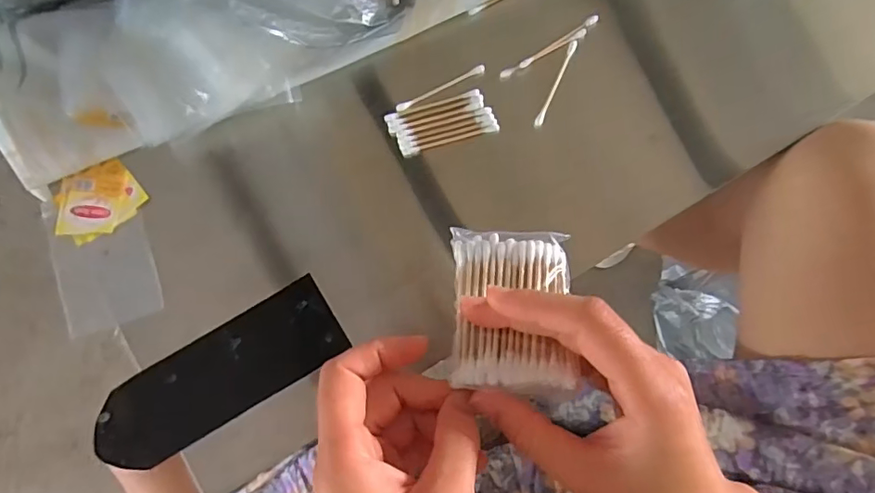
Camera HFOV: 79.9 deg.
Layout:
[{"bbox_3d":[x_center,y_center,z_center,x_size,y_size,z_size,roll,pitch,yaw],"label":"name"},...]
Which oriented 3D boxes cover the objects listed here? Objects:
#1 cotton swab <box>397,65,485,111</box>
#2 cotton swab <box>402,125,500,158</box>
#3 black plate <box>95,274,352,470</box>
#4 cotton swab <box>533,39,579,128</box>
[{"bbox_3d":[0.003,-0.115,0.381,0.070,0.006,0.008,-29,82,-1],"label":"cotton swab"},{"bbox_3d":[0.010,-0.076,0.379,0.072,0.005,0.006,-15,83,1],"label":"cotton swab"},{"bbox_3d":[-0.150,0.090,0.359,0.175,0.004,0.061,-30,84,-3],"label":"black plate"},{"bbox_3d":[0.087,-0.120,0.382,0.006,0.004,0.070,25,85,6],"label":"cotton swab"}]

